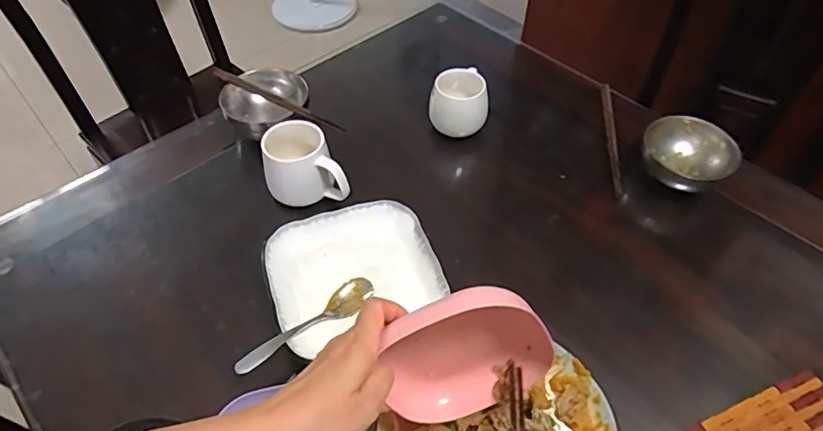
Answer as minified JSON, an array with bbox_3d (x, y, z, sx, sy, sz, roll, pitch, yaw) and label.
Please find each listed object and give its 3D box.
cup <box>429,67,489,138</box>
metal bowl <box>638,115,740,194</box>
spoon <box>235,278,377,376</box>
[{"bbox_3d":[0.072,-0.175,0.828,0.088,0.082,0.081,1,50,0],"label":"cup"},{"bbox_3d":[0.396,-0.088,0.776,0.119,0.061,0.119,0,50,0],"label":"metal bowl"},{"bbox_3d":[-0.114,0.118,0.600,0.179,0.014,0.033,-27,54,-38],"label":"spoon"}]

